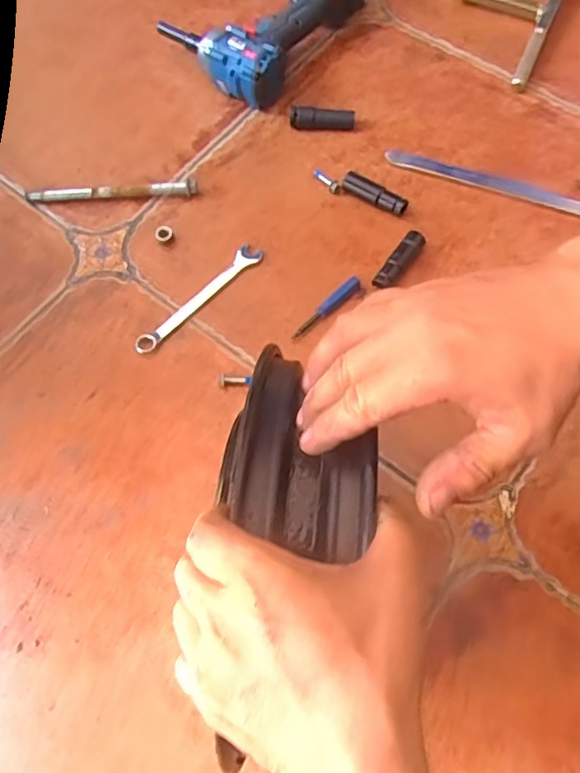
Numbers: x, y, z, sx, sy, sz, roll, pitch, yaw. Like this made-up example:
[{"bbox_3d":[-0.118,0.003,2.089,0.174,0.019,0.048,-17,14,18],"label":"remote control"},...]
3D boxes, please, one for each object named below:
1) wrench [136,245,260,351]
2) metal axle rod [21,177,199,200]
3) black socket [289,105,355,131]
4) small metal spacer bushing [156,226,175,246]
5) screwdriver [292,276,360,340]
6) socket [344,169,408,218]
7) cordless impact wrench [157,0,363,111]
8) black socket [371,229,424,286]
[{"bbox_3d":[-0.098,-0.096,0.627,0.025,0.011,0.172,42,77,16],"label":"wrench"},{"bbox_3d":[-0.210,-0.231,0.679,0.199,0.015,0.020,-2,70,2],"label":"metal axle rod"},{"bbox_3d":[0.039,-0.330,0.706,0.078,0.023,0.022,2,70,3],"label":"black socket"},{"bbox_3d":[-0.143,-0.173,0.656,0.019,0.011,0.024,-26,71,-7],"label":"small metal spacer bushing"},{"bbox_3d":[0.039,-0.081,0.611,0.093,0.016,0.014,-42,73,-12],"label":"screwdriver"},{"bbox_3d":[0.097,-0.221,0.662,0.079,0.024,0.018,30,74,13],"label":"socket"},{"bbox_3d":[-0.032,-0.492,0.745,0.178,0.077,0.253,36,75,14],"label":"cordless impact wrench"},{"bbox_3d":[0.119,-0.134,0.627,0.022,0.025,0.076,35,75,14],"label":"black socket"}]

